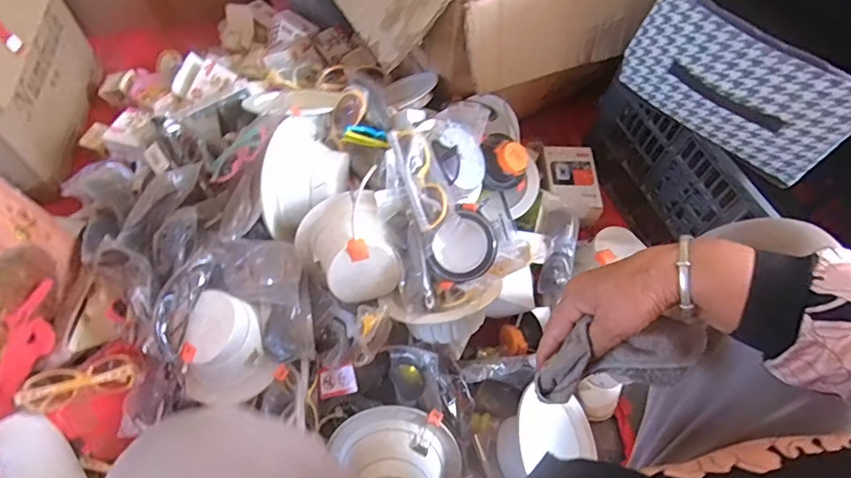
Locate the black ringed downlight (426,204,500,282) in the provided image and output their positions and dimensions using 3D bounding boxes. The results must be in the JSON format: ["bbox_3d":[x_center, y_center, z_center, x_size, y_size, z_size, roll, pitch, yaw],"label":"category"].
[{"bbox_3d":[0.048,0.012,0.660,0.088,0.029,0.088,0,91,3],"label":"black ringed downlight"}]

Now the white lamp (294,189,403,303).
[{"bbox_3d":[-0.104,0.014,0.676,0.113,0.077,0.126,-21,65,-13],"label":"white lamp"}]

